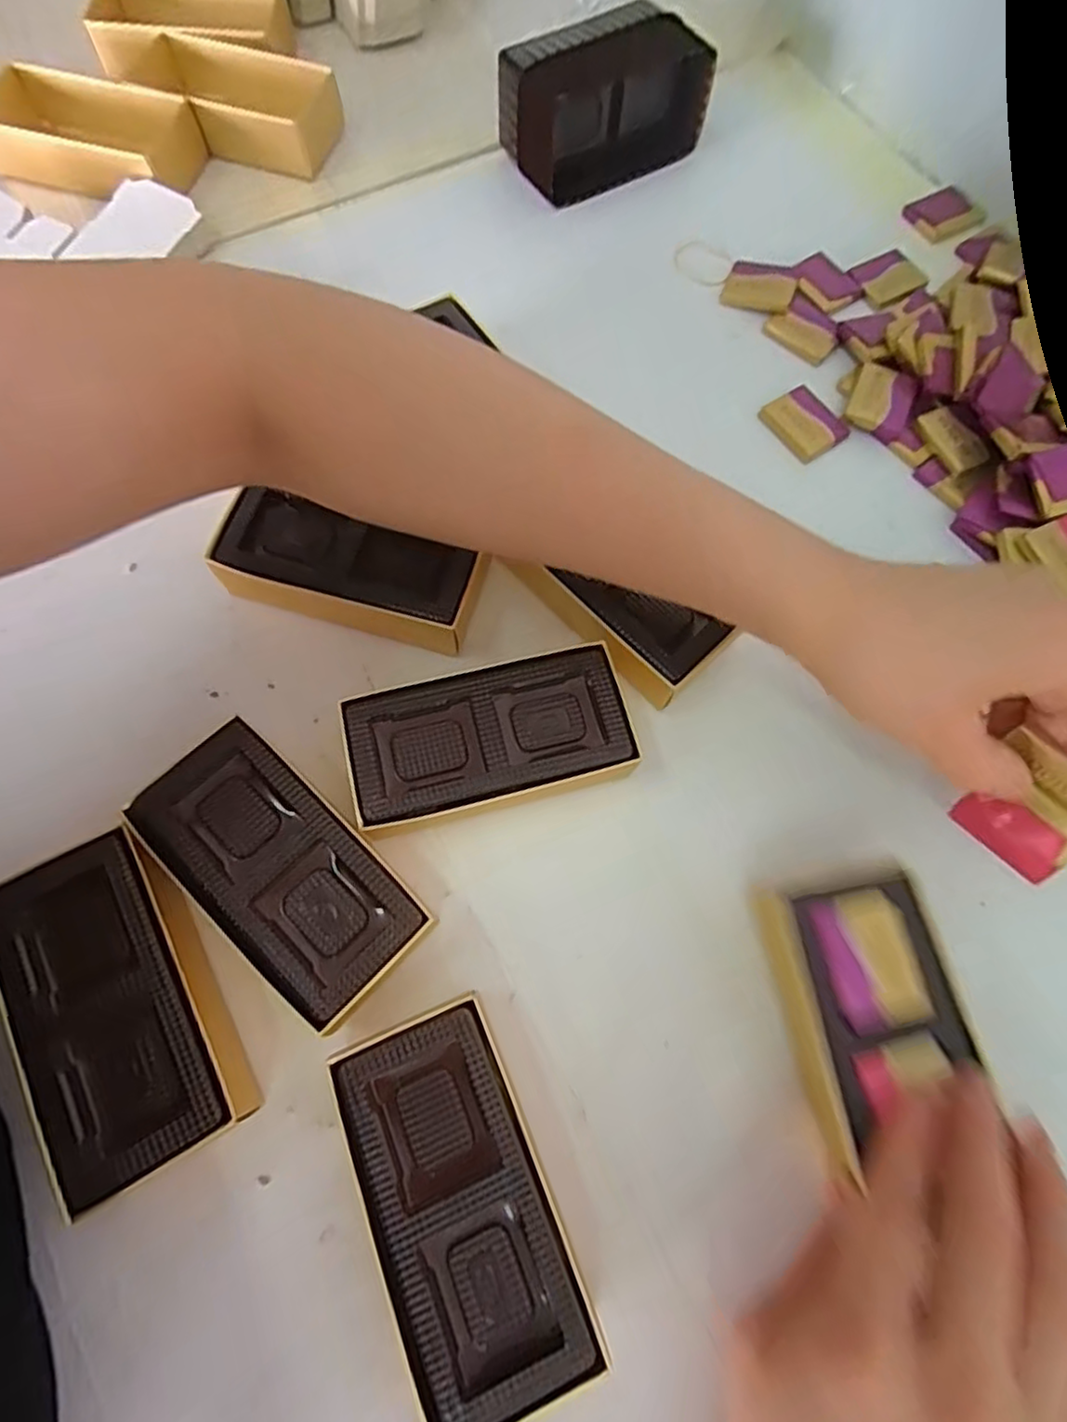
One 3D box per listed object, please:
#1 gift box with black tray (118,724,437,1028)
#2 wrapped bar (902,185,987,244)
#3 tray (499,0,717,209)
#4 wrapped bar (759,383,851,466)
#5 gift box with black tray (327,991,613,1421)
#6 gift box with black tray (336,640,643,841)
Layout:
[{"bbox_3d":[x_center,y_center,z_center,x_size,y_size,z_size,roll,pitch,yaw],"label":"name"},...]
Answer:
[{"bbox_3d":[-0.095,0.063,0.257,0.113,0.033,0.056,41,75,11],"label":"gift box with black tray"},{"bbox_3d":[0.257,-0.312,0.413,0.039,0.009,0.034,-30,75,-11],"label":"wrapped bar"},{"bbox_3d":[0.043,-0.372,0.399,0.119,0.058,0.071,-26,74,-10],"label":"tray"},{"bbox_3d":[0.148,-0.156,0.356,0.034,0.007,0.040,-32,75,-12],"label":"wrapped bar"},{"bbox_3d":[-0.025,0.165,0.226,0.056,0.032,0.113,-21,73,-9],"label":"gift box with black tray"},{"bbox_3d":[-0.018,0.015,0.277,0.112,0.031,0.059,-14,72,-6],"label":"gift box with black tray"}]

